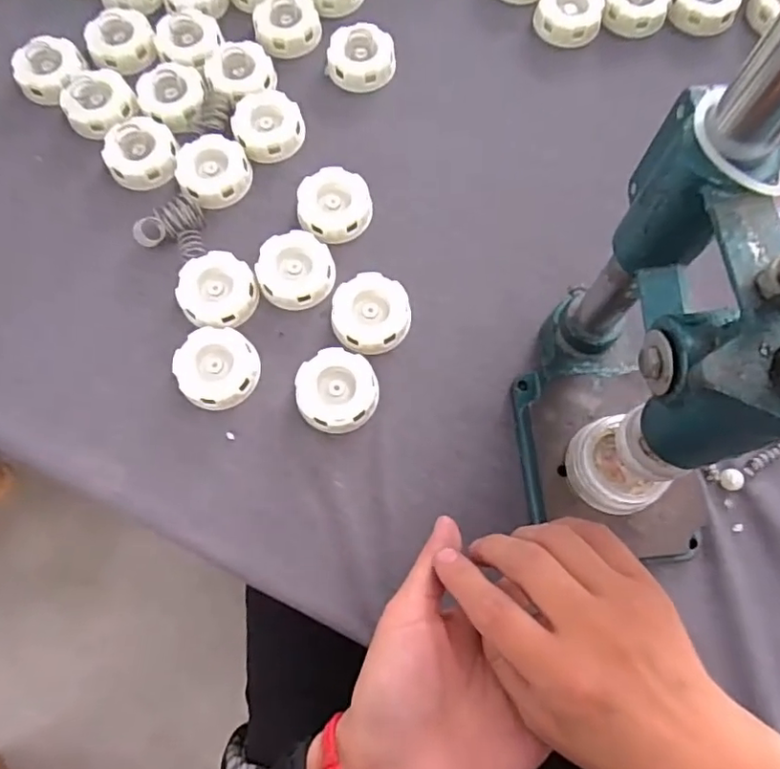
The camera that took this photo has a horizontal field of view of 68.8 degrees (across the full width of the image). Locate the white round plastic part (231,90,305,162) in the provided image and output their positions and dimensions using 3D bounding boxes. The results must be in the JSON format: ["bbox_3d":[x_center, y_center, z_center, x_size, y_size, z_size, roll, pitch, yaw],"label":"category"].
[{"bbox_3d":[-0.109,-0.233,0.513,0.059,0.018,0.067,-24,74,-6],"label":"white round plastic part"}]

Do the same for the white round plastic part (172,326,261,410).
[{"bbox_3d":[-0.134,-0.013,0.445,0.061,0.018,0.061,0,73,1],"label":"white round plastic part"}]

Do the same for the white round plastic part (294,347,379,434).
[{"bbox_3d":[-0.040,0.005,0.437,0.060,0.014,0.063,0,73,1],"label":"white round plastic part"}]

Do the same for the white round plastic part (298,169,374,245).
[{"bbox_3d":[-0.047,-0.151,0.489,0.061,0.017,0.066,0,73,1],"label":"white round plastic part"}]

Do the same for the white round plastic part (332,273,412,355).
[{"bbox_3d":[-0.015,-0.055,0.457,0.060,0.019,0.063,0,73,1],"label":"white round plastic part"}]

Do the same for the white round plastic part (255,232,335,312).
[{"bbox_3d":[-0.077,-0.094,0.467,0.061,0.012,0.064,0,73,1],"label":"white round plastic part"}]

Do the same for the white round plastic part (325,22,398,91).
[{"bbox_3d":[-0.027,-0.302,0.530,0.062,0.027,0.053,-1,73,0],"label":"white round plastic part"}]

